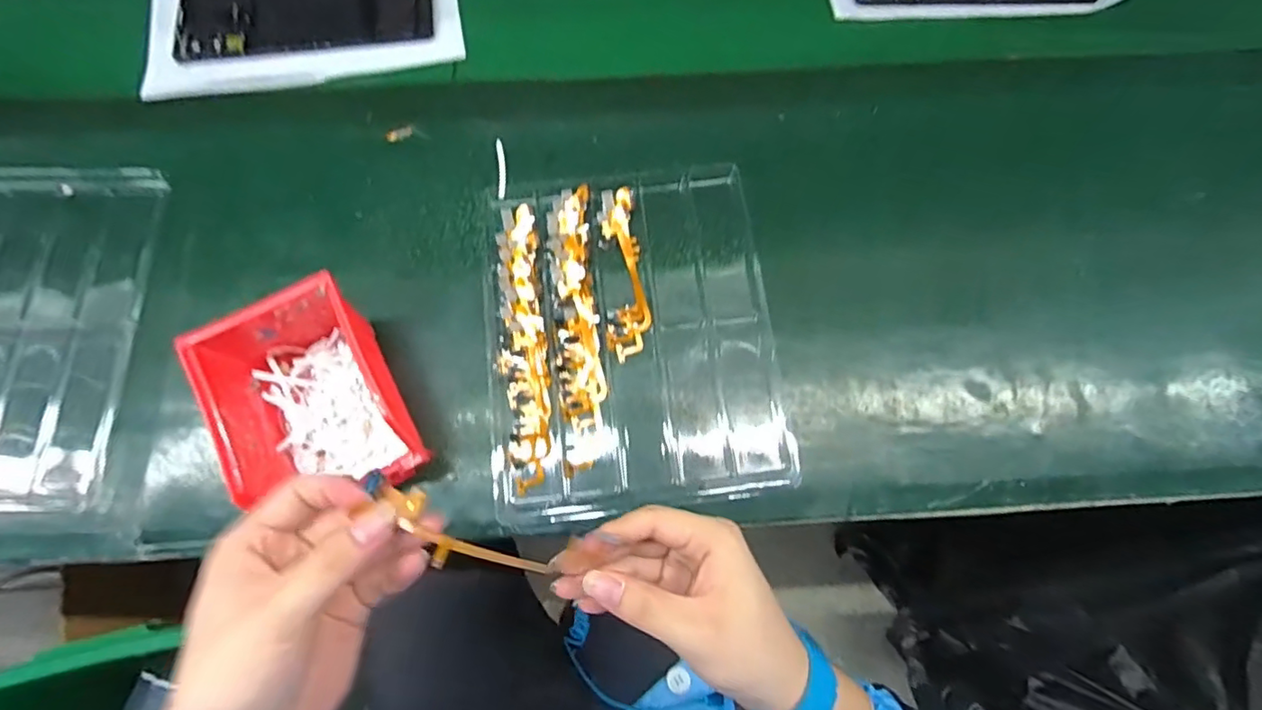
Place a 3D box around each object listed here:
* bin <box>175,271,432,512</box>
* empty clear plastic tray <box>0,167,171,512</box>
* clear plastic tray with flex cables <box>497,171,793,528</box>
[{"bbox_3d":[-0.215,0.033,0.386,0.099,0.073,0.136,-26,74,-9],"label":"bin"},{"bbox_3d":[-0.498,-0.023,0.441,0.222,0.018,0.274,-1,71,0],"label":"empty clear plastic tray"},{"bbox_3d":[0.000,-0.015,0.441,0.214,0.020,0.258,-7,72,-2],"label":"clear plastic tray with flex cables"}]

